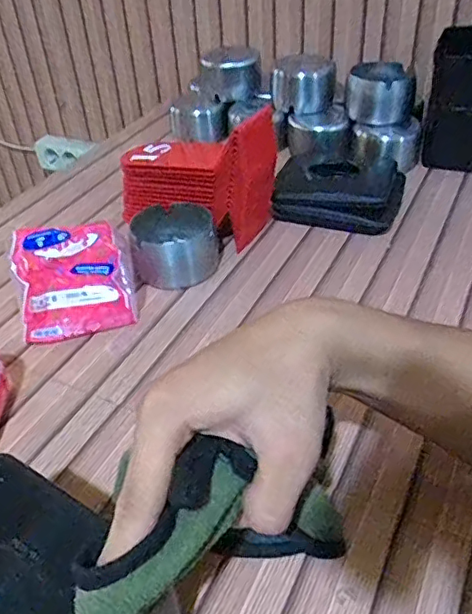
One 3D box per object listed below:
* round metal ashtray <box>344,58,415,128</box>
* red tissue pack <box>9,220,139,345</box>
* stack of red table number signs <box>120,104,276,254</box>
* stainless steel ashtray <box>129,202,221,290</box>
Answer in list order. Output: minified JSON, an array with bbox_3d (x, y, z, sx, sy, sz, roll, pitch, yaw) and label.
[{"bbox_3d":[0.177,-0.264,0.694,0.077,0.054,0.077,6,41,12],"label":"round metal ashtray"},{"bbox_3d":[-0.142,-0.028,0.502,0.095,0.065,0.096,-12,40,-10],"label":"red tissue pack"},{"bbox_3d":[-0.041,-0.139,0.571,0.156,0.117,0.074,20,45,26],"label":"stack of red table number signs"},{"bbox_3d":[-0.059,-0.063,0.546,0.076,0.056,0.083,8,41,14],"label":"stainless steel ashtray"}]

